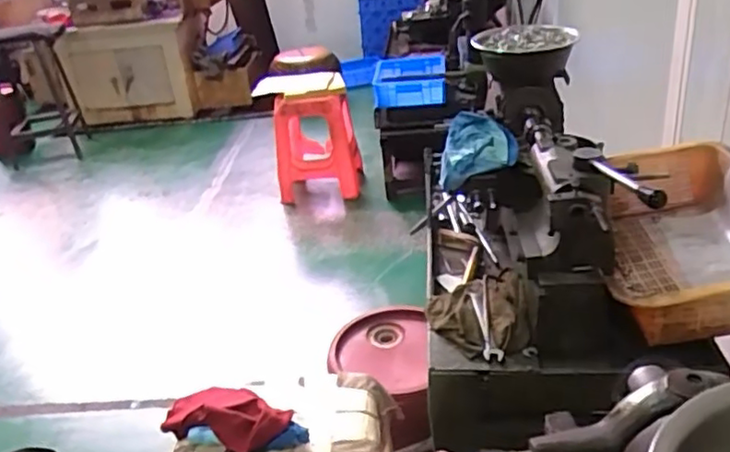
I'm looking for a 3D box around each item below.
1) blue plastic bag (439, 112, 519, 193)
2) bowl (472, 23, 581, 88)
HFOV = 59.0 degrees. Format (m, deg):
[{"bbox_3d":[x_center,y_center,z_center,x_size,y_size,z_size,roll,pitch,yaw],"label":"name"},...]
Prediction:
[{"bbox_3d":[0.180,-0.114,1.008,0.111,0.082,0.127,3,29,19],"label":"blue plastic bag"},{"bbox_3d":[0.268,-0.282,1.082,0.149,0.083,0.136,-5,28,3],"label":"bowl"}]

